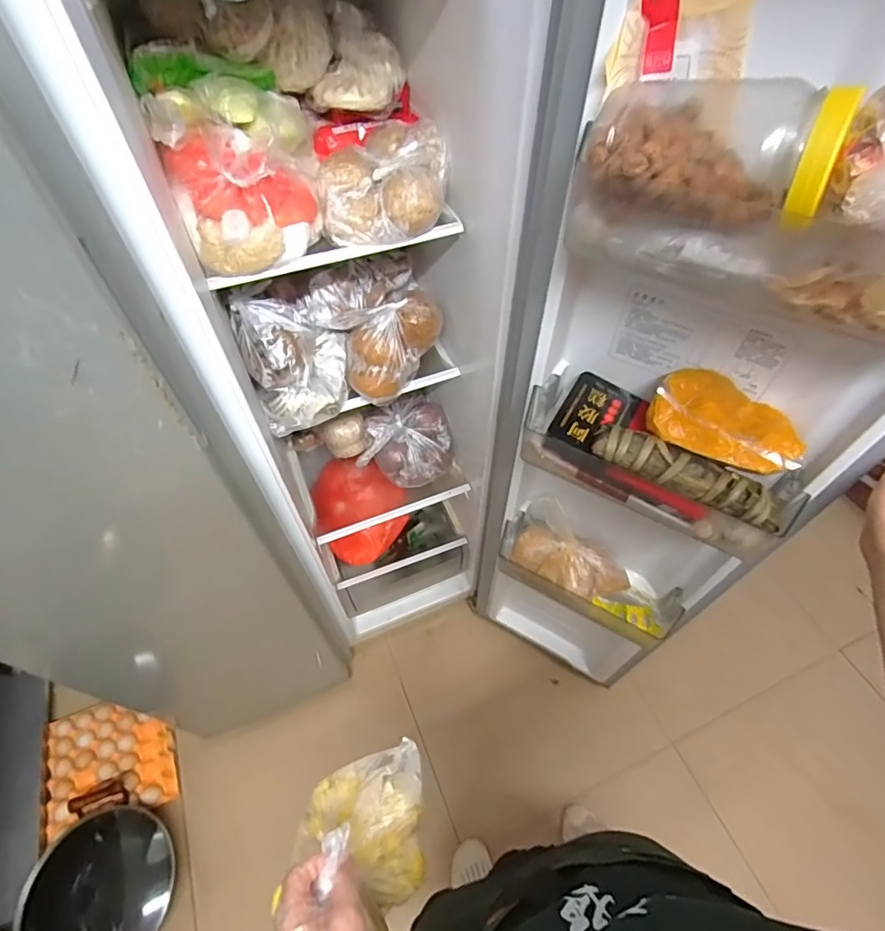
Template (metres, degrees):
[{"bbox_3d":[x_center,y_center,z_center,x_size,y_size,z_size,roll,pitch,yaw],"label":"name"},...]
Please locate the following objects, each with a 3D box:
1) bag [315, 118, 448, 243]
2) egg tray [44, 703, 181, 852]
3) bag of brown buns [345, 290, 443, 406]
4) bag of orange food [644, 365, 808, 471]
[{"bbox_3d":[-0.075,-0.370,0.654,0.167,0.084,0.134,-9,55,-6],"label":"bag"},{"bbox_3d":[-0.868,0.770,1.309,0.307,0.054,0.285,-17,56,-12],"label":"egg tray"},{"bbox_3d":[-0.076,-0.203,0.875,0.192,0.152,0.091,-23,58,-16],"label":"bag of brown buns"},{"bbox_3d":[0.301,-0.051,0.535,0.145,0.046,0.086,15,56,11],"label":"bag of orange food"}]

